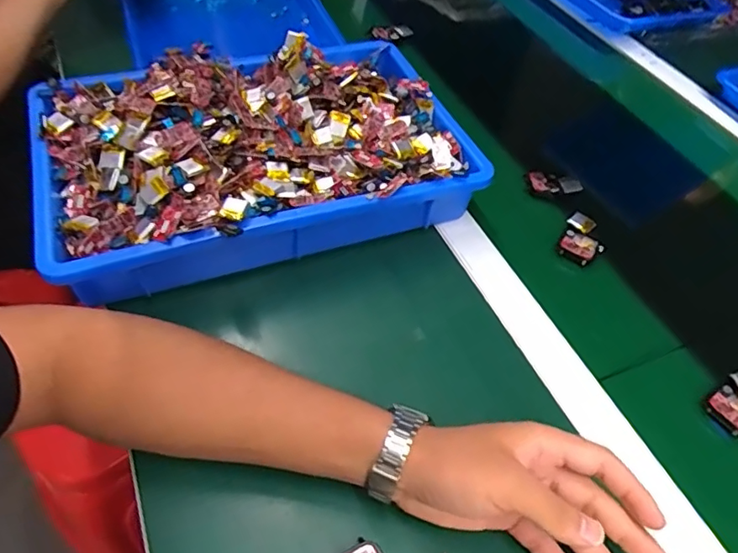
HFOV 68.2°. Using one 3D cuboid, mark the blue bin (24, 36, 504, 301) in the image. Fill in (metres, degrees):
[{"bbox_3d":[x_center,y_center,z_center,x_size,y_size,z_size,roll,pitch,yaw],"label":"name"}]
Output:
[{"bbox_3d":[-0.102,-0.122,0.510,0.378,0.078,0.244,-16,54,-17],"label":"blue bin"}]

